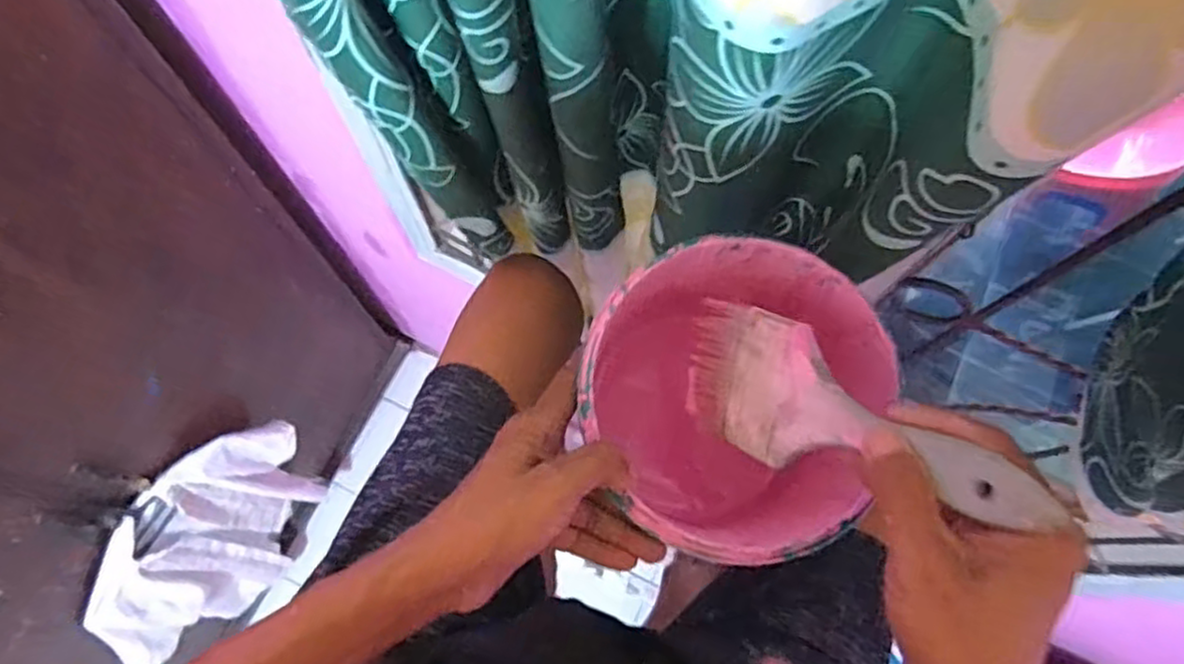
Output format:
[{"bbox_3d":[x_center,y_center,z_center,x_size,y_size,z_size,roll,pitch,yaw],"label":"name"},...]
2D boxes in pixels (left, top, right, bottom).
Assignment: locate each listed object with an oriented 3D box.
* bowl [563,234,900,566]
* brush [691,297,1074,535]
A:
[{"bbox_3d":[0.078,0.048,0.420,0.161,0.126,0.161,0,73,-1],"label":"bowl"},{"bbox_3d":[0.107,0.037,0.330,0.009,0.190,0.072,1,103,-32],"label":"brush"}]

